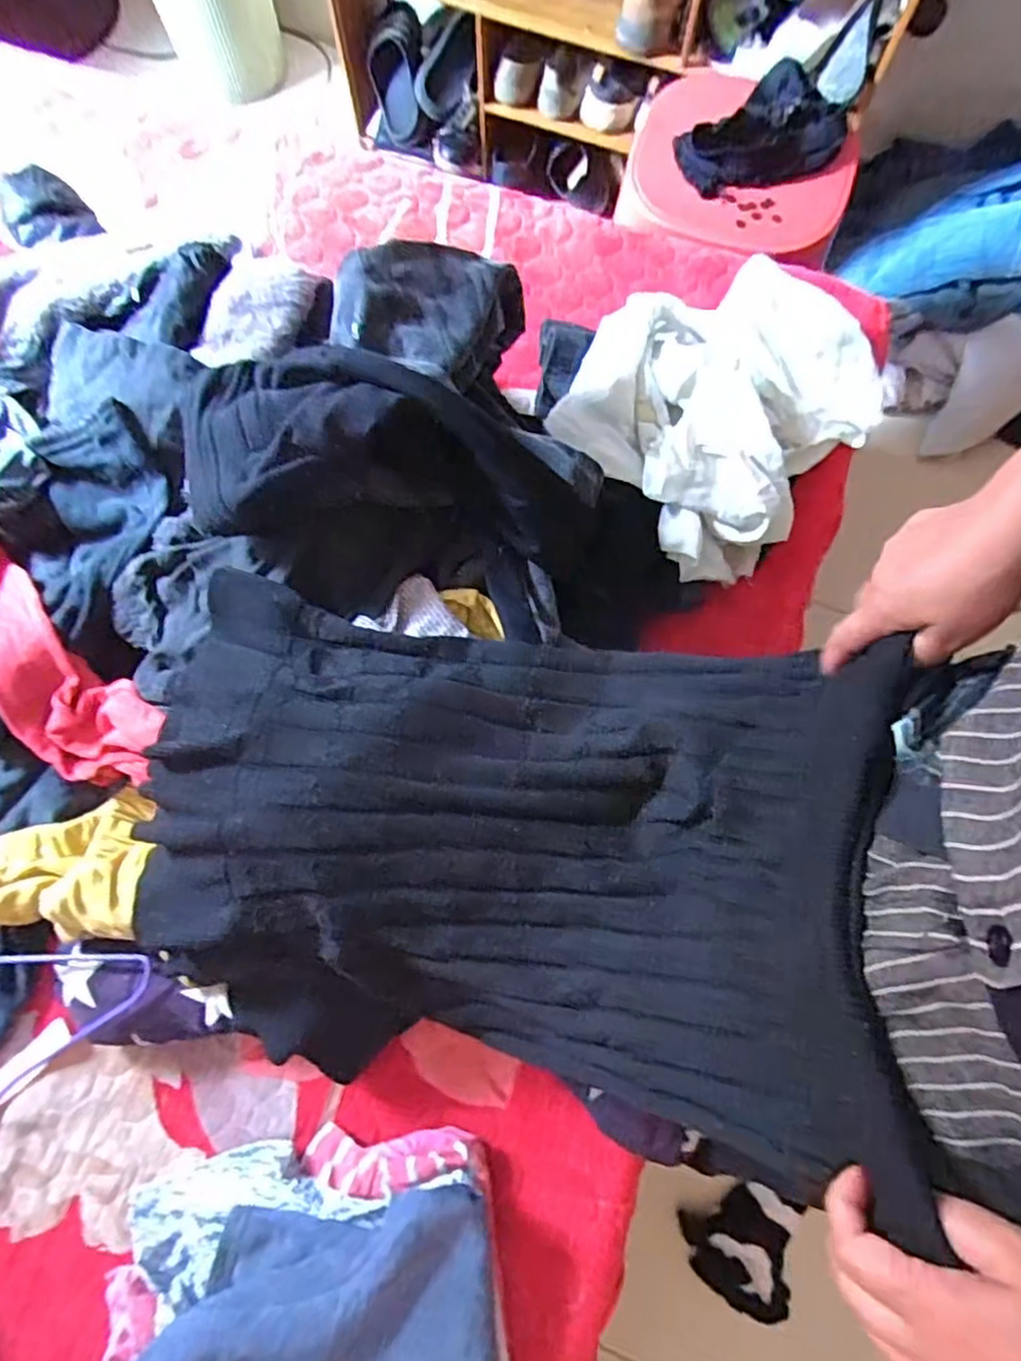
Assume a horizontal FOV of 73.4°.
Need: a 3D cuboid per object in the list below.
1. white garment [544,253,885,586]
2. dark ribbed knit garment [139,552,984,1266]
[{"bbox_3d":[0.246,-0.311,0.743,0.384,0.111,0.298,-39,79,-9],"label":"white garment"},{"bbox_3d":[-0.043,0.112,0.462,0.479,0.238,0.340,11,76,3],"label":"dark ribbed knit garment"}]

